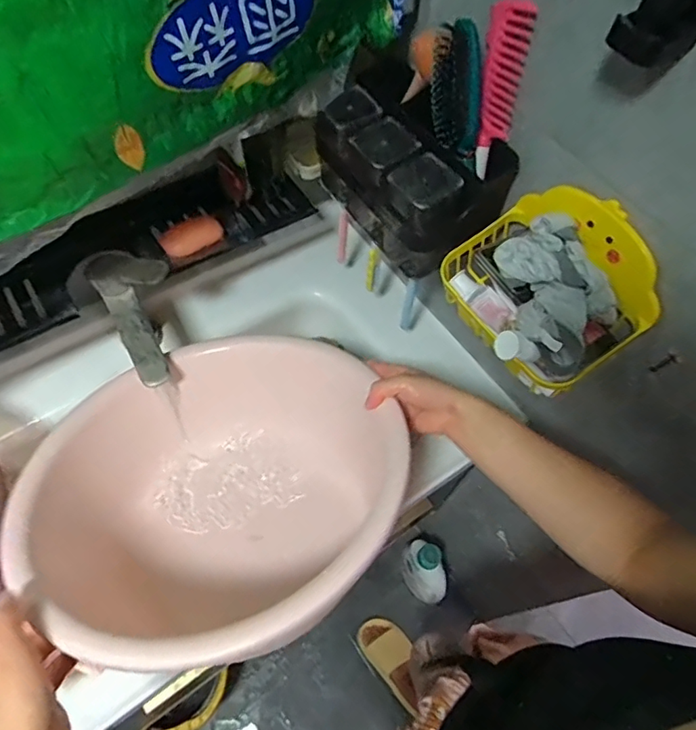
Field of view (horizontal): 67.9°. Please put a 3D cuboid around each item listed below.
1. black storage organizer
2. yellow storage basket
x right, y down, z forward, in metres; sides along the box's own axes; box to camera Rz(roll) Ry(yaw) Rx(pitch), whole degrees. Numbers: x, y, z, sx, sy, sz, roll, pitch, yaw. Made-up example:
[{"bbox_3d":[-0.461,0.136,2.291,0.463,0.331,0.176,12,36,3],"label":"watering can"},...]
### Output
[{"bbox_3d":[0.070,-0.217,0.606,0.125,0.126,0.223,-32,65,-21],"label":"black storage organizer"},{"bbox_3d":[0.190,-0.080,0.522,0.136,0.127,0.189,-29,64,-20],"label":"yellow storage basket"}]

